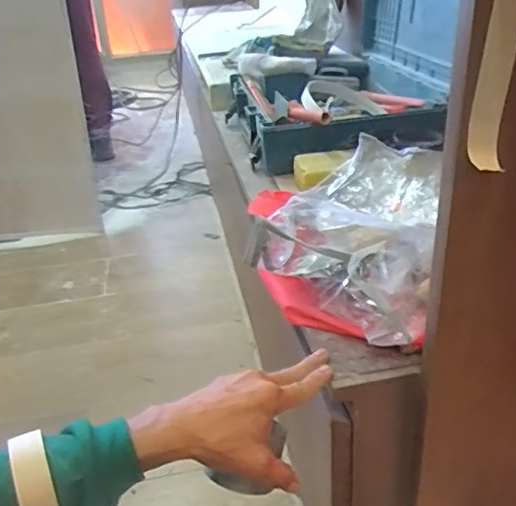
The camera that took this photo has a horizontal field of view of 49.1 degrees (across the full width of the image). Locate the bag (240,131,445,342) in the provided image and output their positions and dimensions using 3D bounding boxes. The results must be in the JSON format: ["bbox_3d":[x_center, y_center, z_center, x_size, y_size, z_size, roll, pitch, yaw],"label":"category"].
[{"bbox_3d":[0.128,-0.030,0.677,0.206,0.090,0.322,9,31,24],"label":"bag"}]

